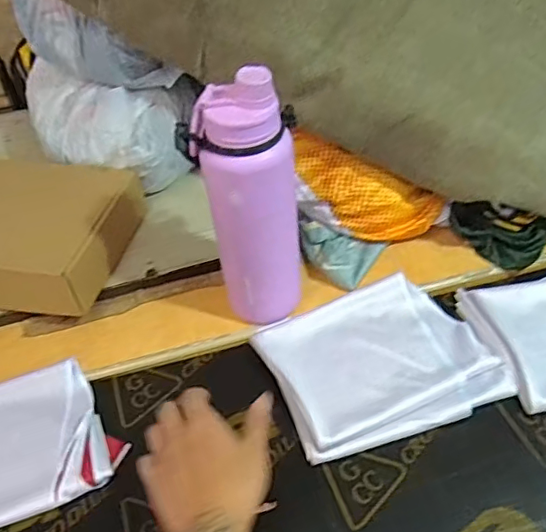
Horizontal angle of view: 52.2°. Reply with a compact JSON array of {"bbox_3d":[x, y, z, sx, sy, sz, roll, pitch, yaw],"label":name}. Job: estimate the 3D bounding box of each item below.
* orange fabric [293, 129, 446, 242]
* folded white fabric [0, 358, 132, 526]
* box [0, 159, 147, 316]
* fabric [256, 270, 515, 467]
[{"bbox_3d":[0.110,-0.095,0.715,0.211,0.085,0.064,30,52,-3],"label":"orange fabric"},{"bbox_3d":[-0.284,0.186,0.575,0.217,0.035,0.157,-20,49,-14],"label":"folded white fabric"},{"bbox_3d":[-0.335,-0.051,0.724,0.274,0.070,0.201,6,48,9],"label":"box"},{"bbox_3d":[0.119,0.104,0.626,0.234,0.020,0.186,-19,49,-14],"label":"fabric"}]

